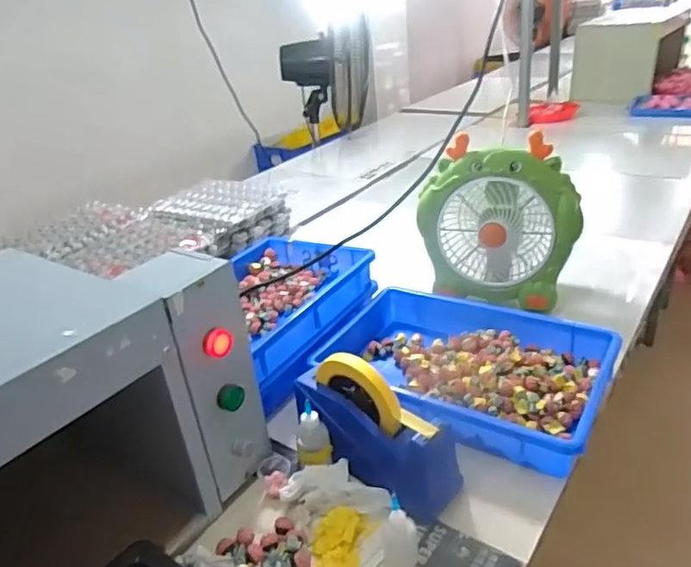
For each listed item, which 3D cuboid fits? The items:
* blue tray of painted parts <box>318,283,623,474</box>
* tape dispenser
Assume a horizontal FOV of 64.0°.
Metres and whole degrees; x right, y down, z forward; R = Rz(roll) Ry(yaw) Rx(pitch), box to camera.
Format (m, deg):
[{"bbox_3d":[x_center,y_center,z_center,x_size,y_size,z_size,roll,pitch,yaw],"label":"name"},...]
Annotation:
[{"bbox_3d":[0.162,0.114,0.781,0.364,0.070,0.266,12,33,31],"label":"blue tray of painted parts"},{"bbox_3d":[0.029,0.161,0.625,0.198,0.127,0.056,20,38,40],"label":"tape dispenser"}]

